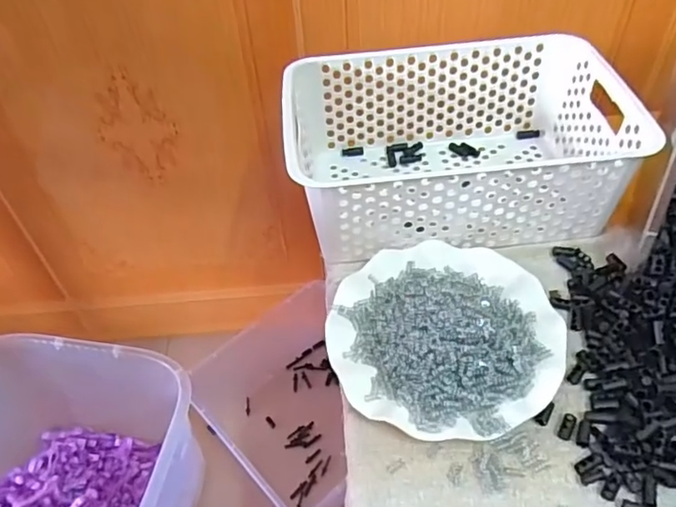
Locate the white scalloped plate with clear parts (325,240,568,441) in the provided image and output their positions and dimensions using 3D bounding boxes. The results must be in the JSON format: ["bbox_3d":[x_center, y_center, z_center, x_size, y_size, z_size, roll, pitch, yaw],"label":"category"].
[{"bbox_3d":[0.085,0.056,0.455,0.179,0.049,0.181,-2,48,2],"label":"white scalloped plate with clear parts"}]

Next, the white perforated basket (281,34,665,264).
[{"bbox_3d":[0.107,-0.105,0.555,0.305,0.104,0.202,-6,48,-2],"label":"white perforated basket"}]

